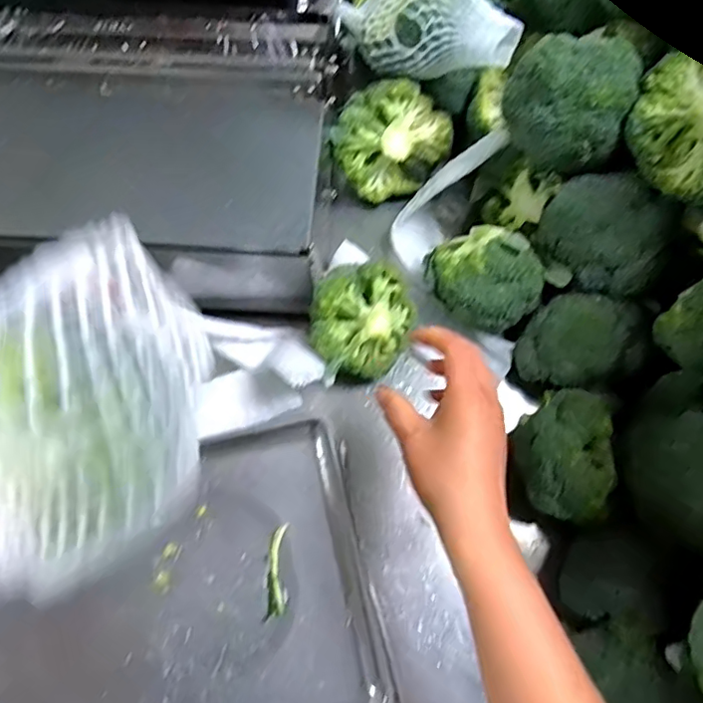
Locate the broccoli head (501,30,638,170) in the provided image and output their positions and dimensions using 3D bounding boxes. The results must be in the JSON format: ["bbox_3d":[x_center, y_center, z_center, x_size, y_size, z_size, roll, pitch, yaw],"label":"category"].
[{"bbox_3d":[0.195,-0.226,0.510,0.103,0.080,0.093,22,76,6],"label":"broccoli head"}]

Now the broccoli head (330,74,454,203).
[{"bbox_3d":[0.046,-0.245,0.657,0.135,0.072,0.126,-34,116,5],"label":"broccoli head"}]

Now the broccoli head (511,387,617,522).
[{"bbox_3d":[0.197,0.097,0.524,0.076,0.066,0.123,-3,75,-1],"label":"broccoli head"}]

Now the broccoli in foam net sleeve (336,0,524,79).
[{"bbox_3d":[0.084,-0.351,0.589,0.179,0.079,0.102,14,75,4],"label":"broccoli in foam net sleeve"}]

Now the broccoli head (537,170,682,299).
[{"bbox_3d":[0.243,-0.111,0.542,0.120,0.070,0.092,39,78,10],"label":"broccoli head"}]

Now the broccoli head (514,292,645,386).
[{"bbox_3d":[0.228,-0.010,0.572,0.105,0.073,0.090,-13,75,-3],"label":"broccoli head"}]

